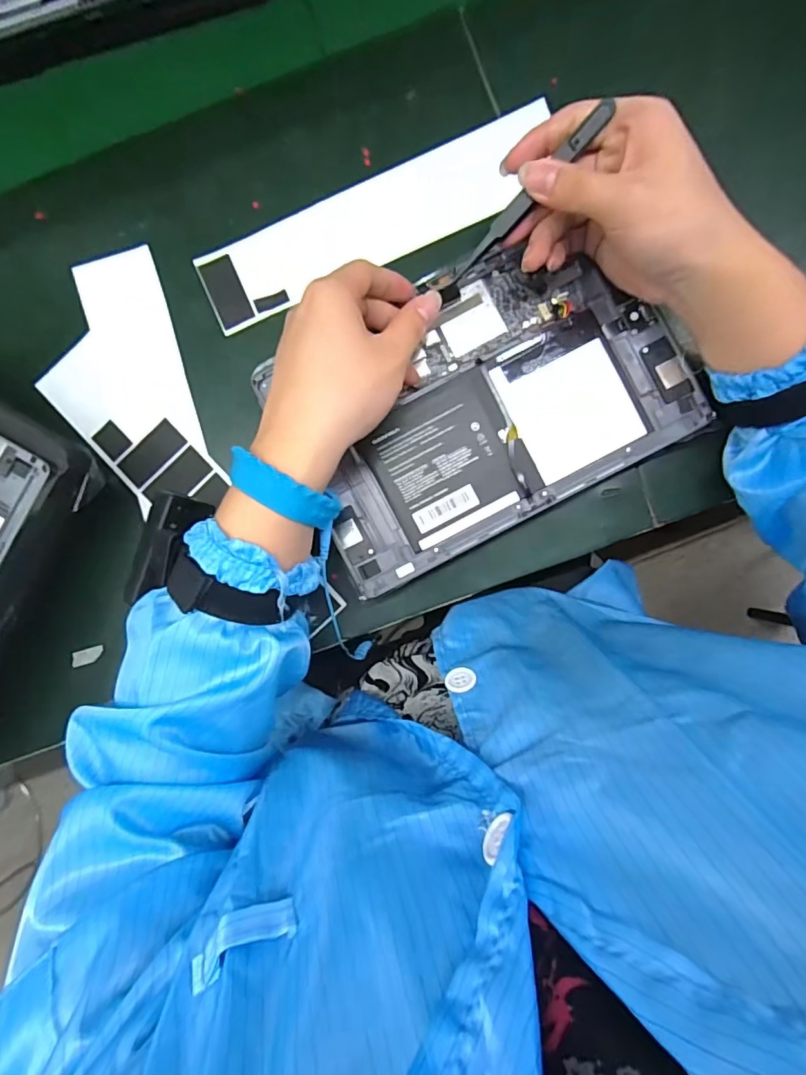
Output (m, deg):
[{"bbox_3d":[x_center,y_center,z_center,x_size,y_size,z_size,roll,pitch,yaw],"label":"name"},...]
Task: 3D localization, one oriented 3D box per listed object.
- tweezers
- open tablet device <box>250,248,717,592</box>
[{"bbox_3d":[0.069,-0.188,0.284,0.108,0.006,0.010,-43,88,19],"label":"tweezers"},{"bbox_3d":[0.050,-0.089,0.336,0.254,0.010,0.158,-28,88,2],"label":"open tablet device"}]

